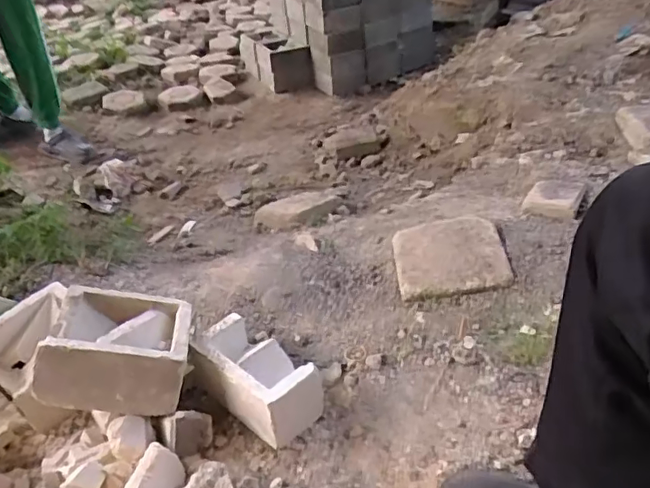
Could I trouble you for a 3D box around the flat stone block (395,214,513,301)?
[{"bbox_3d":[0.235,0.018,1.076,0.201,0.043,0.195,-5,35,2],"label":"flat stone block"}]

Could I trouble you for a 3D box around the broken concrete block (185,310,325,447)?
[{"bbox_3d":[-0.114,0.199,0.902,0.218,0.090,0.120,23,44,35],"label":"broken concrete block"}]

